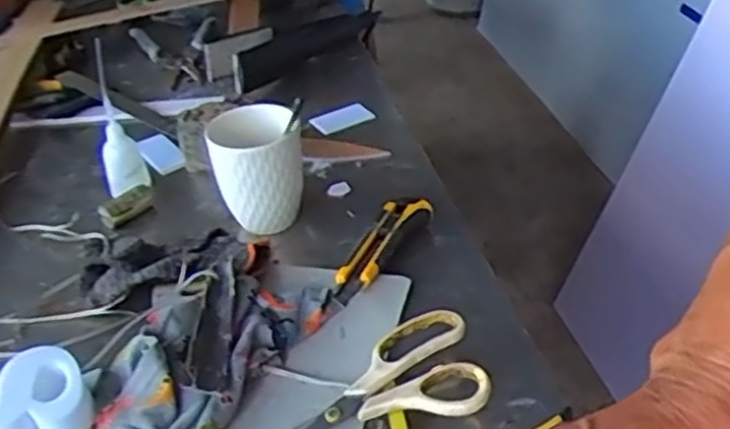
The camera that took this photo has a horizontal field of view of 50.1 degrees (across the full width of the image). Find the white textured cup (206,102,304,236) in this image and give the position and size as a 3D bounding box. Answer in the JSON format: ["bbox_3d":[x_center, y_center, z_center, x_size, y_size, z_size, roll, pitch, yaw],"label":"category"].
[{"bbox_3d":[-0.098,-0.040,0.732,0.079,0.106,0.086,-11,36,-9],"label":"white textured cup"}]

